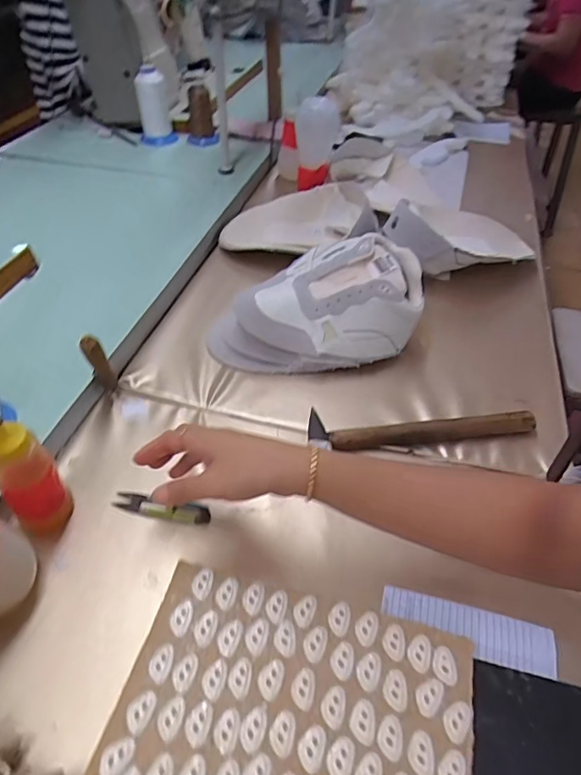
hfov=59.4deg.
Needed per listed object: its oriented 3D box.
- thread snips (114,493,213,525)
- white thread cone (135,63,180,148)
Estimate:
[{"bbox_3d":[-0.126,0.117,0.498,0.098,0.012,0.019,12,46,9],"label":"thread snips"},{"bbox_3d":[-0.279,-0.575,1.044,0.073,0.134,0.089,-12,48,-16],"label":"white thread cone"}]

